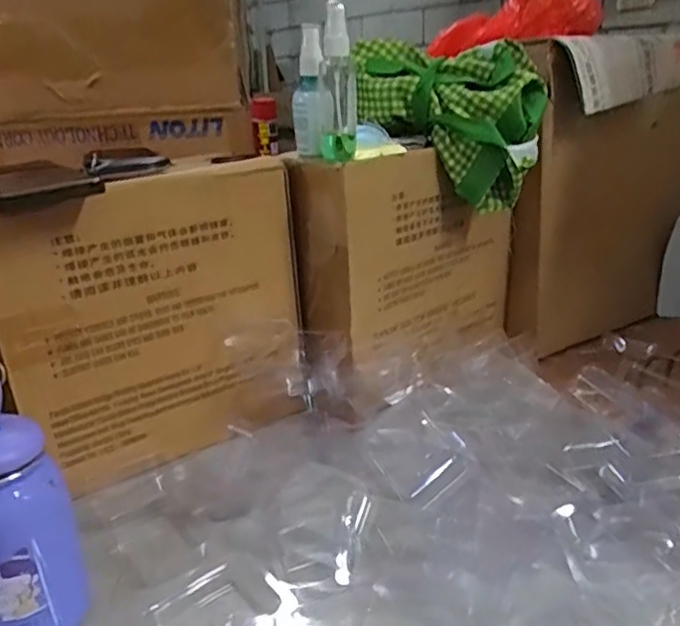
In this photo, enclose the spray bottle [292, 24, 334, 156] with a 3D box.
[{"bbox_3d":[-0.027,-0.215,0.614,0.038,0.116,0.035,-3,22,-2],"label":"spray bottle"}]

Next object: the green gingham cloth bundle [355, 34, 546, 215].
[{"bbox_3d":[0.112,-0.201,0.676,0.198,0.156,0.094,2,22,11],"label":"green gingham cloth bundle"}]

